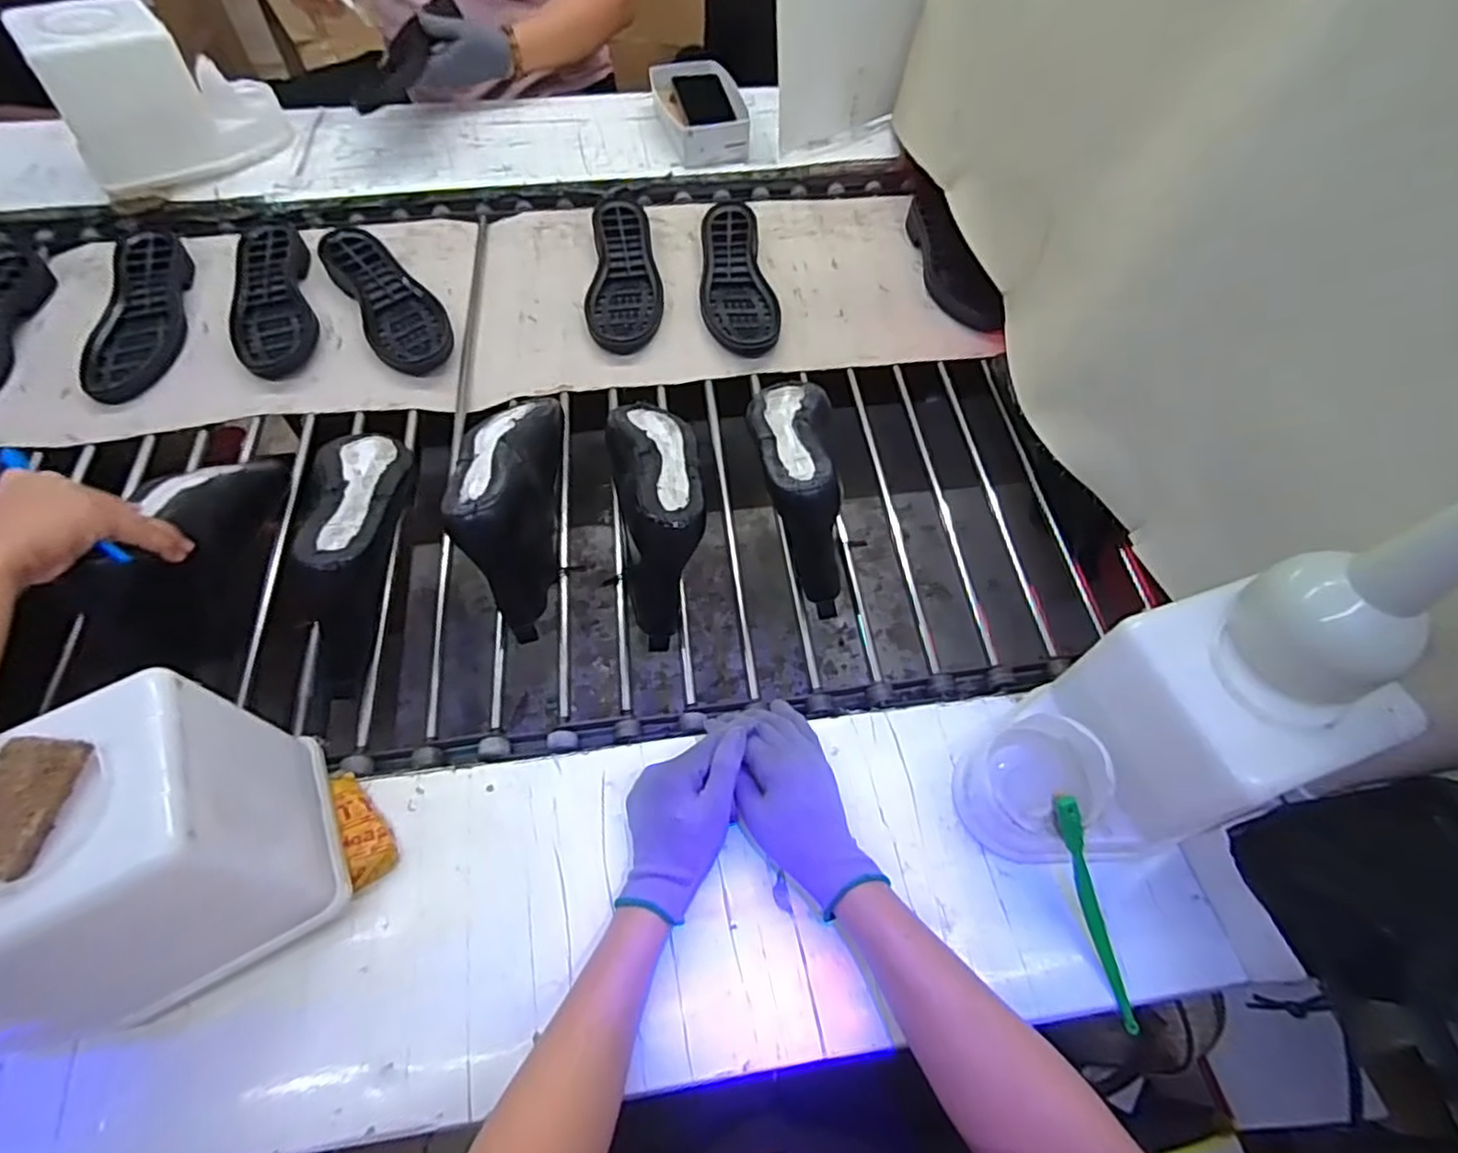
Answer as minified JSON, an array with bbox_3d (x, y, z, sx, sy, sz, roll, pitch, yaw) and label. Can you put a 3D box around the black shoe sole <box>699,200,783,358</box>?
[{"bbox_3d":[0.006,-0.390,0.908,0.095,0.031,0.265,-7,60,-6],"label":"black shoe sole"}]

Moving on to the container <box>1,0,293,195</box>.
[{"bbox_3d":[-0.752,-0.639,0.926,0.252,0.184,0.113,-38,68,-21],"label":"container"}]

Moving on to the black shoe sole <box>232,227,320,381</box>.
[{"bbox_3d":[-0.570,-0.351,0.867,0.095,0.034,0.240,-15,61,-10],"label":"black shoe sole"}]

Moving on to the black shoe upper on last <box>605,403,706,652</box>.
[{"bbox_3d":[-0.066,-0.086,0.683,0.084,0.117,0.277,-9,61,-7],"label":"black shoe upper on last"}]

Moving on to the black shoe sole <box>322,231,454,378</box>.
[{"bbox_3d":[-0.438,-0.354,0.878,0.097,0.029,0.260,-36,67,-20],"label":"black shoe sole"}]

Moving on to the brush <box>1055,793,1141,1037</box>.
[{"bbox_3d":[0.256,0.232,0.485,0.013,0.021,0.170,-18,93,-12],"label":"brush"}]

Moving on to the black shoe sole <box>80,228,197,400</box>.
[{"bbox_3d":[-0.725,-0.325,0.855,0.093,0.030,0.276,-11,61,-8],"label":"black shoe sole"}]

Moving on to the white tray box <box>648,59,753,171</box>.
[{"bbox_3d":[-0.041,-0.699,1.052,0.114,0.051,0.199,-15,61,-10],"label":"white tray box"}]

